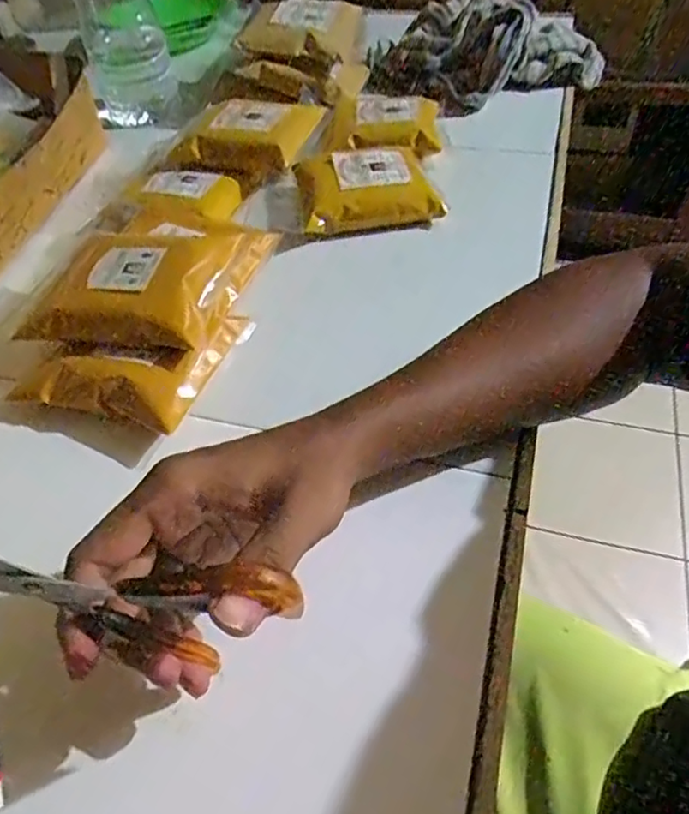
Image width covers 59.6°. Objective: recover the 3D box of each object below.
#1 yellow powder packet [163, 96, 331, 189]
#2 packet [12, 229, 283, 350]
[{"bbox_3d":[-0.090,-0.256,0.564,0.104,0.039,0.113,13,51,15],"label":"yellow powder packet"},{"bbox_3d":[-0.137,-0.083,0.408,0.152,0.038,0.109,15,51,16],"label":"packet"}]

